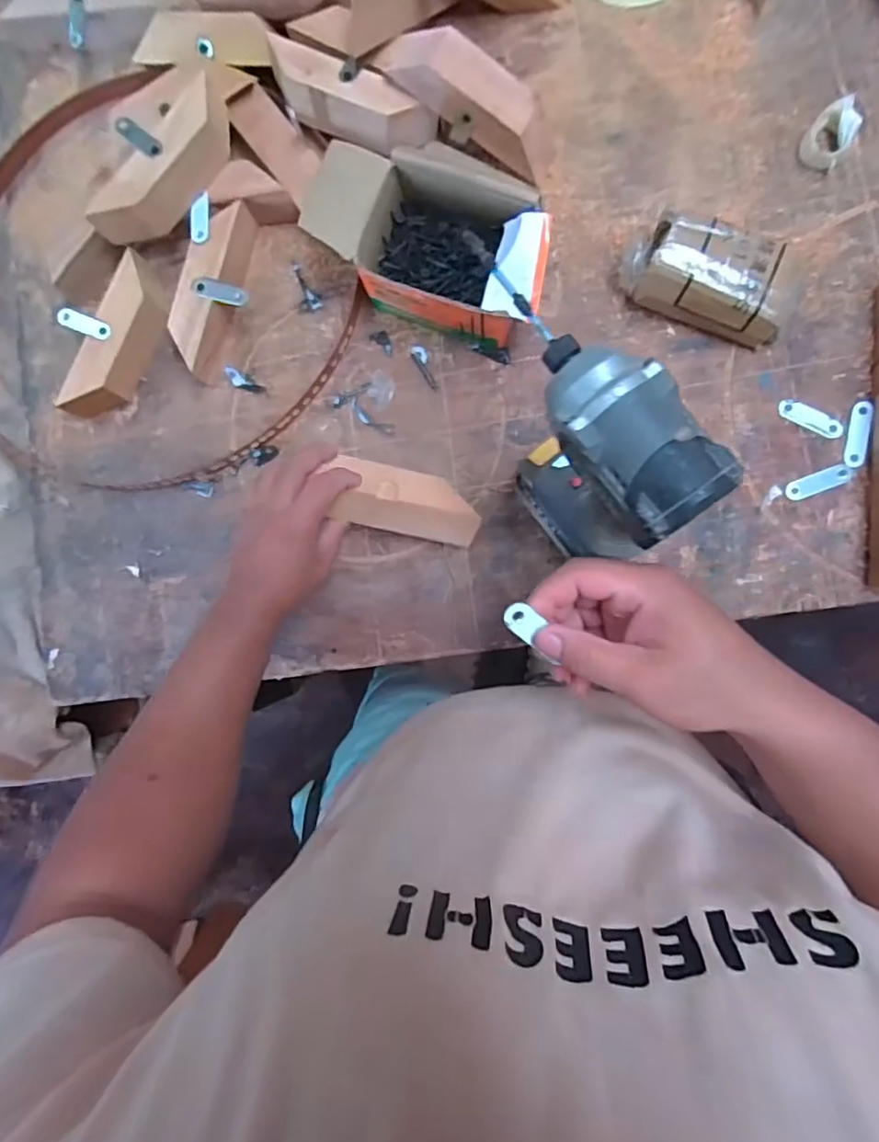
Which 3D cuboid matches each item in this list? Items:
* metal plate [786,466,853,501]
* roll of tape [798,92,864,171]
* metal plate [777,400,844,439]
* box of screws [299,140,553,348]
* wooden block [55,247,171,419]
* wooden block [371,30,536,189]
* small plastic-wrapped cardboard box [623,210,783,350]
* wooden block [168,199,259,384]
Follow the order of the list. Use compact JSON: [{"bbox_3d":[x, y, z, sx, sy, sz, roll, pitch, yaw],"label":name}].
[{"bbox_3d":[0.322,-0.075,0.502,0.054,0.005,0.018,-20,99,6],"label":"metal plate"},{"bbox_3d":[0.332,-0.372,0.503,0.036,0.021,0.051,37,92,5],"label":"roll of tape"},{"bbox_3d":[0.317,-0.131,0.506,0.055,0.004,0.017,26,91,6],"label":"metal plate"},{"bbox_3d":[-0.004,-0.280,0.511,0.204,0.073,0.120,21,91,6],"label":"box of screws"},{"bbox_3d":[-0.298,-0.213,0.551,0.046,0.033,0.152,24,91,6],"label":"wooden block"},{"bbox_3d":[0.024,-0.407,0.507,0.170,0.056,0.049,32,92,-8],"label":"wooden block"},{"bbox_3d":[0.227,-0.245,0.498,0.137,0.051,0.074,24,91,6],"label":"small plastic-wrapped cardboard box"},{"bbox_3d":[-0.214,-0.260,0.550,0.042,0.041,0.157,15,90,6],"label":"wooden block"}]

